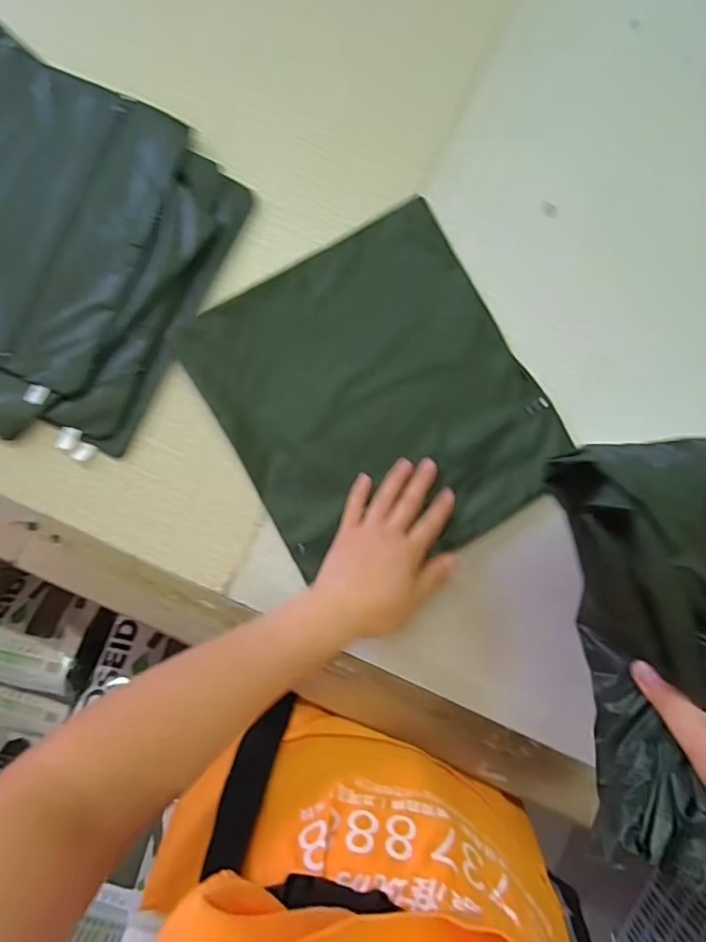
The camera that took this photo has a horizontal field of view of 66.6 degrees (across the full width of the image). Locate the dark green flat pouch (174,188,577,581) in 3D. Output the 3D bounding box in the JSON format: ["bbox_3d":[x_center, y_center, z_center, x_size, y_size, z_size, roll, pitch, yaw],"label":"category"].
[{"bbox_3d":[0.024,-0.062,0.484,0.263,0.008,0.288,-30,87,-6],"label":"dark green flat pouch"}]

